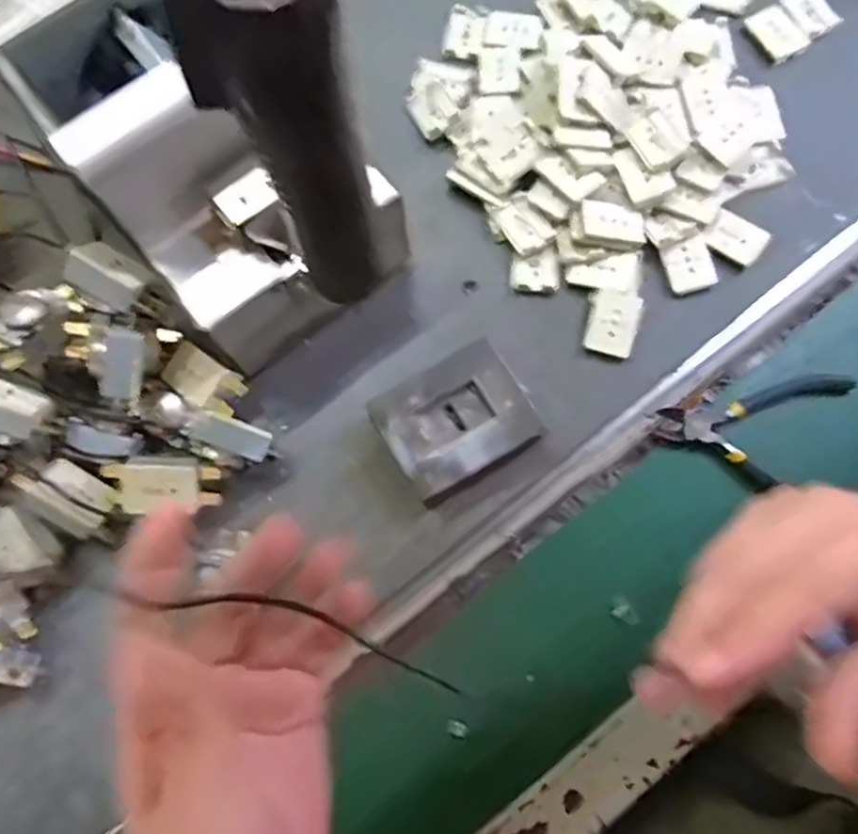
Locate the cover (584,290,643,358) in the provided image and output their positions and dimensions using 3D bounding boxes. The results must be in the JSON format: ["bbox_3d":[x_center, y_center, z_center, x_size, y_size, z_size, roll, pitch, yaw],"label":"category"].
[{"bbox_3d":[0.109,-0.057,0.411,0.028,0.006,0.039,15,77,5],"label":"cover"}]

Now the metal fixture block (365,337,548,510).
[{"bbox_3d":[0.015,0.003,0.393,0.079,0.026,0.068,-32,78,-7],"label":"metal fixture block"}]

